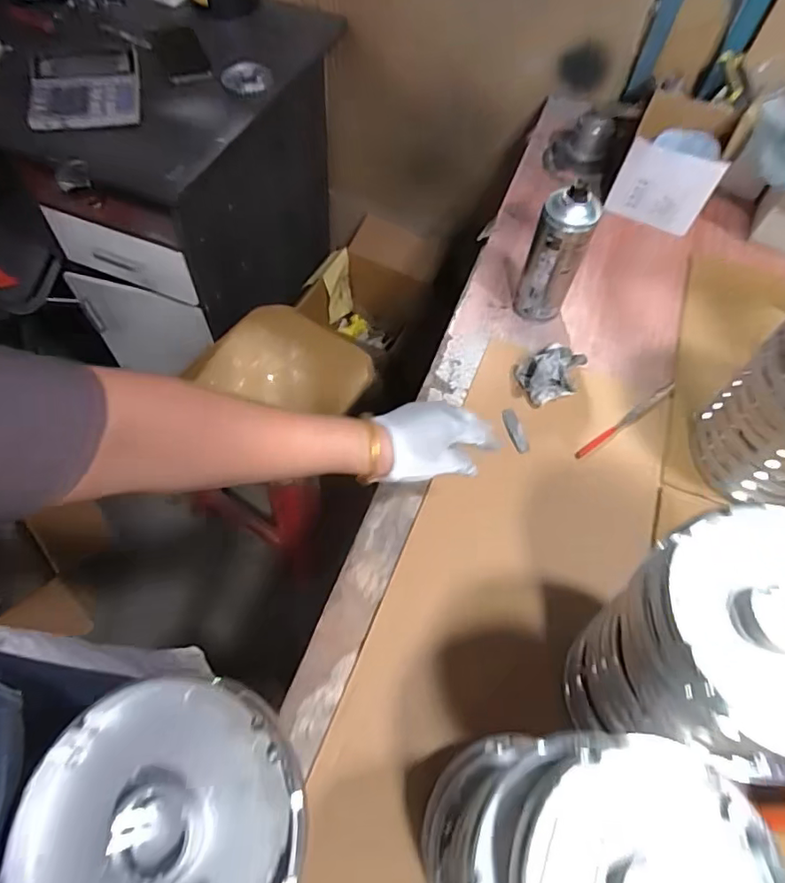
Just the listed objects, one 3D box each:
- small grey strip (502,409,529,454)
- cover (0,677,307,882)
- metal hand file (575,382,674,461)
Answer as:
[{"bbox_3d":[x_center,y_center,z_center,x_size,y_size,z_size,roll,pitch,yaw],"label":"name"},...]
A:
[{"bbox_3d":[0.141,-0.011,0.636,0.013,0.014,0.055,-16,62,-11],"label":"small grey strip"},{"bbox_3d":[-0.113,0.186,0.267,0.136,0.035,0.124,-5,61,-5],"label":"cover"},{"bbox_3d":[0.278,-0.026,0.656,0.166,0.004,0.011,-32,66,-19],"label":"metal hand file"}]

